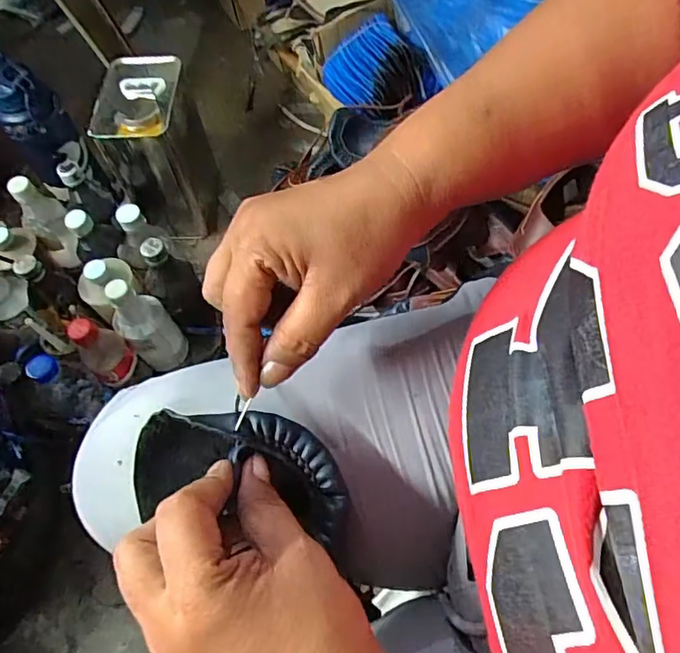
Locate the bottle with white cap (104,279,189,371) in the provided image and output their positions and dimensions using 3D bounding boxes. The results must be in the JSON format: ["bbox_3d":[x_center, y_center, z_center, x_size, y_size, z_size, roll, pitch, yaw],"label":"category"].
[{"bbox_3d":[-0.258,0.001,0.743,0.059,0.171,0.067,36,71,18],"label":"bottle with white cap"}]

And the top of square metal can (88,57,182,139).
[{"bbox_3d":[-0.285,-0.319,0.763,0.105,0.019,0.150,-1,64,2],"label":"top of square metal can"}]

